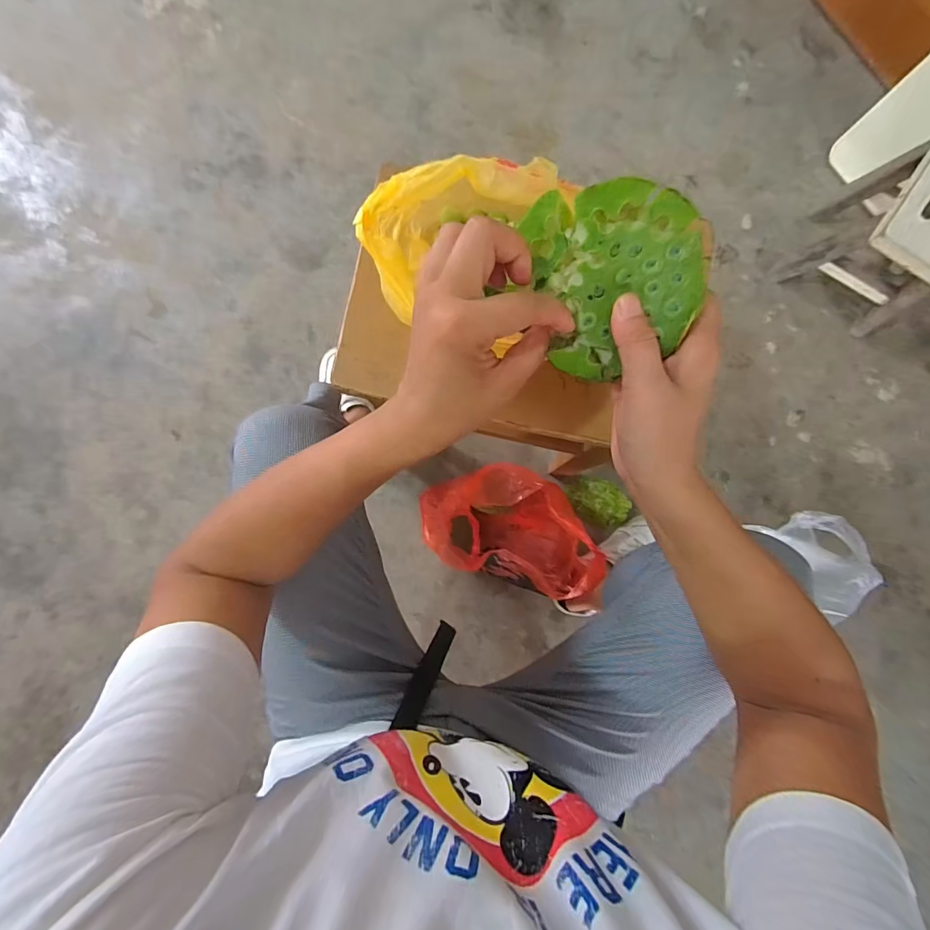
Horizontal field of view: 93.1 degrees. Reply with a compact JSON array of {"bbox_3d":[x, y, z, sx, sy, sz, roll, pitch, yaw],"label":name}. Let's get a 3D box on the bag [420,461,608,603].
[{"bbox_3d":[0.065,0.089,0.676,0.277,0.223,0.171,17,87,2],"label":"bag"}]

